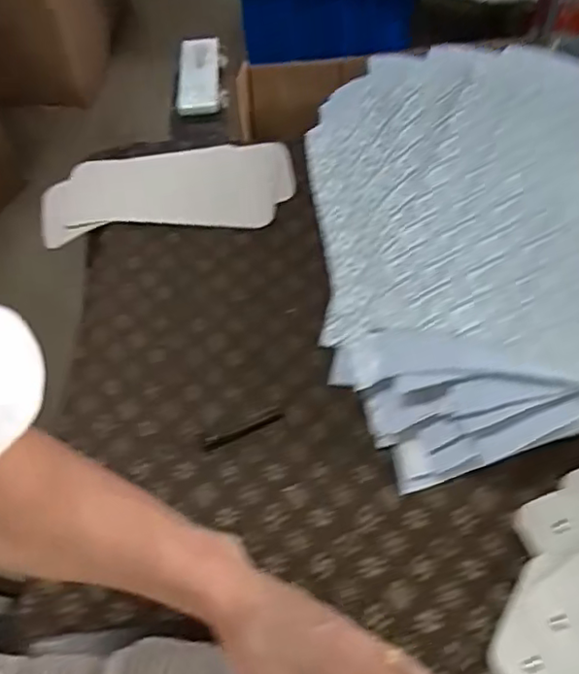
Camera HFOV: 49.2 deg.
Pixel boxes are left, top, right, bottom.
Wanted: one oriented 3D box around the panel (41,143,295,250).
[{"bbox_3d":[-0.174,-0.210,0.899,0.354,0.032,0.157,-2,56,0],"label":"panel"}]

